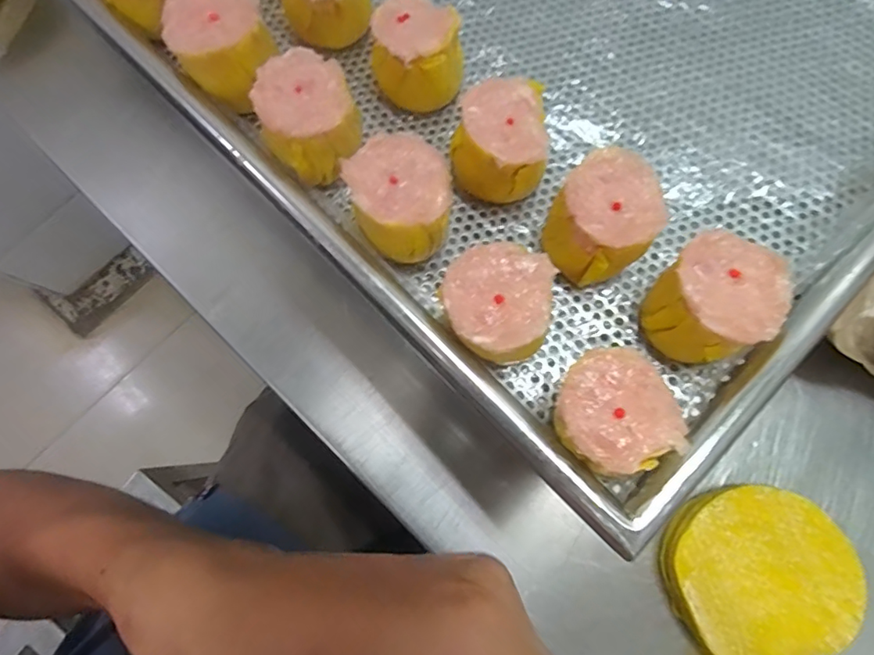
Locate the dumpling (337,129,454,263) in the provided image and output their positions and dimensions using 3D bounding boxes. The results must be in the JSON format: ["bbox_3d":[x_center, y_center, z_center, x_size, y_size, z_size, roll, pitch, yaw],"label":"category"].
[{"bbox_3d":[-0.012,-0.043,0.185,0.033,0.035,0.039,-20,78,-2],"label":"dumpling"}]

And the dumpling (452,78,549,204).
[{"bbox_3d":[0.024,-0.068,0.195,0.033,0.031,0.044,14,79,5],"label":"dumpling"}]

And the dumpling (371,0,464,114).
[{"bbox_3d":[-0.008,-0.109,0.211,0.033,0.037,0.035,0,78,2],"label":"dumpling"}]

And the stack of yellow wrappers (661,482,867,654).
[{"bbox_3d":[0.142,0.108,0.231,0.075,0.018,0.072,-21,78,-2],"label":"stack of yellow wrappers"}]

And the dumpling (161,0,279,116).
[{"bbox_3d":[-0.080,-0.106,0.198,0.034,0.026,0.039,-24,78,-3],"label":"dumpling"}]

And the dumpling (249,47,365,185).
[{"bbox_3d":[-0.046,-0.076,0.192,0.033,0.030,0.039,-17,78,-1],"label":"dumpling"}]

